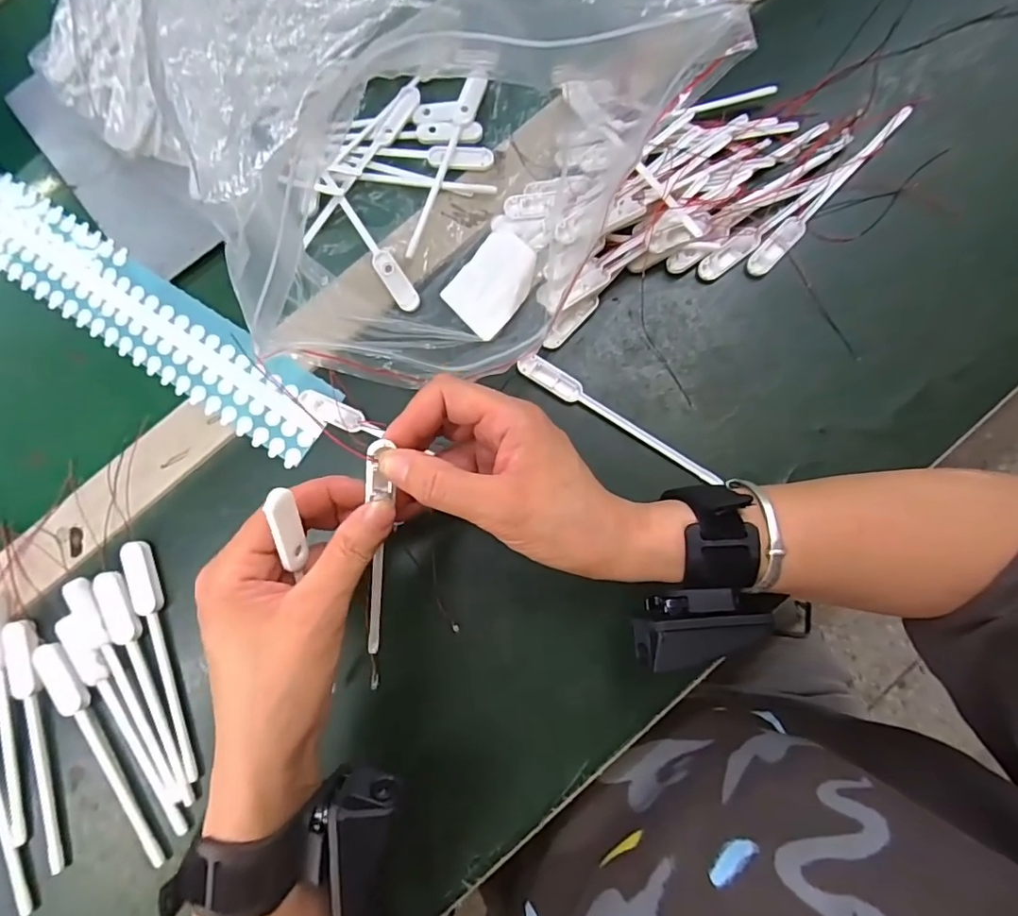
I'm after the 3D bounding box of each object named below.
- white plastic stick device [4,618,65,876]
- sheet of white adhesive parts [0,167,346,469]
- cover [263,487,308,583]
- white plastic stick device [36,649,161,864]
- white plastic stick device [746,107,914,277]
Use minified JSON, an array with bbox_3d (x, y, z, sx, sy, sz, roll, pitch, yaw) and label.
[{"bbox_3d":[-0.279,0.169,0.314,0.018,0.009,0.144,-15,83,0],"label":"white plastic stick device"},{"bbox_3d":[-0.281,-0.118,0.365,0.376,0.006,0.060,33,86,7],"label":"sheet of white adhesive parts"},{"bbox_3d":[-0.101,0.033,0.242,0.008,0.012,0.043,-2,121,2],"label":"cover"},{"bbox_3d":[-0.244,0.175,0.313,0.022,0.007,0.143,-28,83,-1],"label":"white plastic stick device"},{"bbox_3d":[0.205,-0.172,0.340,0.015,0.009,0.141,43,86,6],"label":"white plastic stick device"}]

